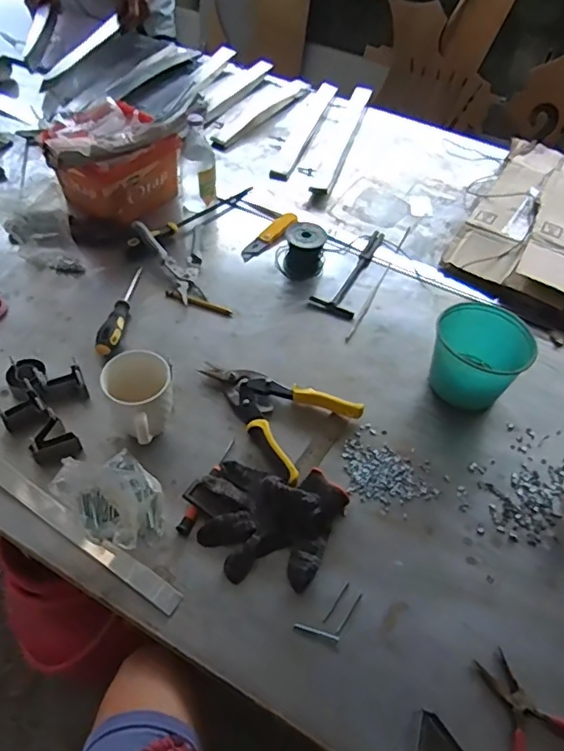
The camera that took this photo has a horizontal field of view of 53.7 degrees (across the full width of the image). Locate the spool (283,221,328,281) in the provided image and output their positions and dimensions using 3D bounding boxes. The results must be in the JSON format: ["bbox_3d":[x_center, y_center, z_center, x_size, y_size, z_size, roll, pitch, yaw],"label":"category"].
[{"bbox_3d":[0.039,-0.218,0.958,0.071,0.066,0.077,6,52,-1],"label":"spool"}]

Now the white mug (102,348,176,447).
[{"bbox_3d":[-0.177,0.039,0.710,0.082,0.101,0.111,-17,56,-15],"label":"white mug"}]

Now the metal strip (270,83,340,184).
[{"bbox_3d":[0.051,-0.547,1.225,0.044,0.021,0.389,17,52,8],"label":"metal strip"}]

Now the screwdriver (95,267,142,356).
[{"bbox_3d":[-0.247,-0.104,0.868,0.027,0.029,0.202,9,52,2],"label":"screwdriver"}]

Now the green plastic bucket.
[{"bbox_3d":[0.275,-0.027,0.790,0.113,0.115,0.109,2,52,-3],"label":"green plastic bucket"}]

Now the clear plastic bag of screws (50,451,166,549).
[{"bbox_3d":[-0.197,0.148,0.669,0.129,0.056,0.101,39,58,23],"label":"clear plastic bag of screws"}]

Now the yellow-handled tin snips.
[{"bbox_3d":[-0.019,0.036,0.775,0.217,0.026,0.146,36,57,22],"label":"yellow-handled tin snips"}]

